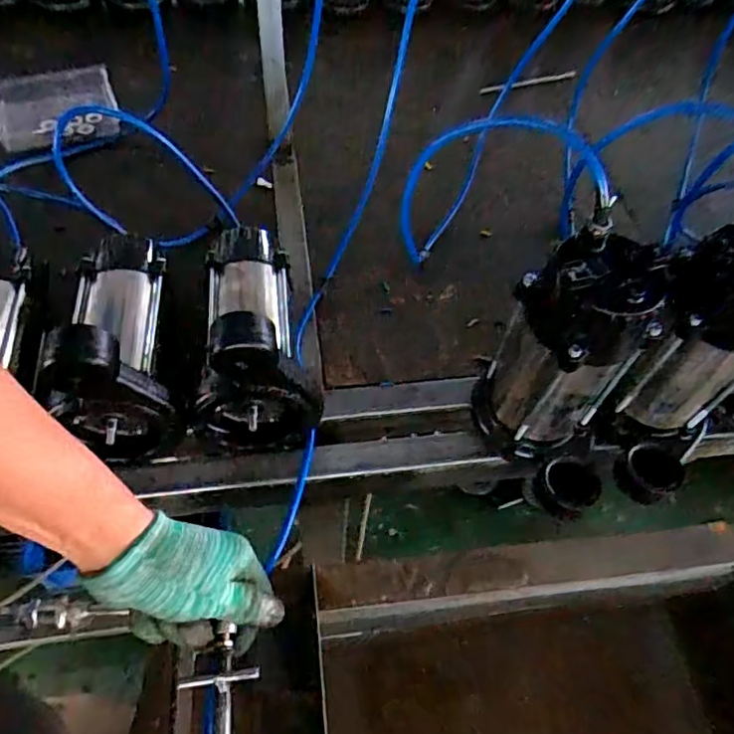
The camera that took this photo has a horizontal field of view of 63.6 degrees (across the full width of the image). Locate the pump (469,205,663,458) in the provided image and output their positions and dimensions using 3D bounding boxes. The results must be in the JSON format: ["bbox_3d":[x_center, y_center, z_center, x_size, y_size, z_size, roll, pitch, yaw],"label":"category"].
[{"bbox_3d":[0.172,-0.007,0.532,0.096,0.238,0.099,-15,57,-14],"label":"pump"}]

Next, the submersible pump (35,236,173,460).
[{"bbox_3d":[-0.245,-0.051,0.564,0.097,0.156,0.225,-8,56,-10],"label":"submersible pump"}]

